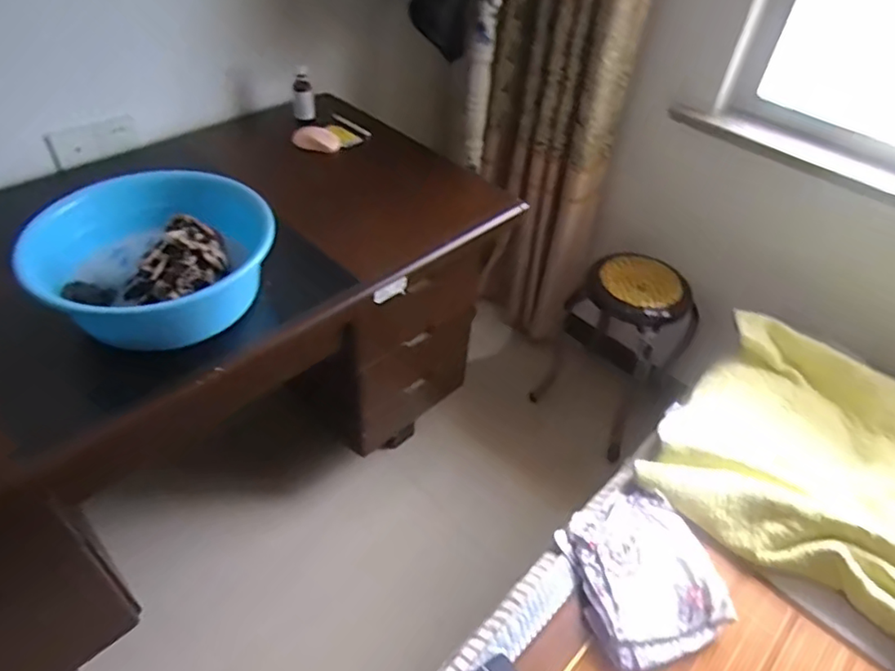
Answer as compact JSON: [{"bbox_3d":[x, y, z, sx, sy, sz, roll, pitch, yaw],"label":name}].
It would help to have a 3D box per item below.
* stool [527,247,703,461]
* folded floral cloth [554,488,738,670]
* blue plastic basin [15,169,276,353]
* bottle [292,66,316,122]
[{"bbox_3d":[0.465,0.018,1.675,0.342,0.467,0.345,2,44,-2],"label":"stool"},{"bbox_3d":[0.313,0.380,0.958,0.222,0.055,0.257,-11,49,-16],"label":"folded floral cloth"},{"bbox_3d":[-0.457,-0.116,0.914,0.304,0.138,0.310,2,44,-2],"label":"blue plastic basin"},{"bbox_3d":[-0.334,-0.560,1.367,0.049,0.125,0.055,-7,45,-12],"label":"bottle"}]

